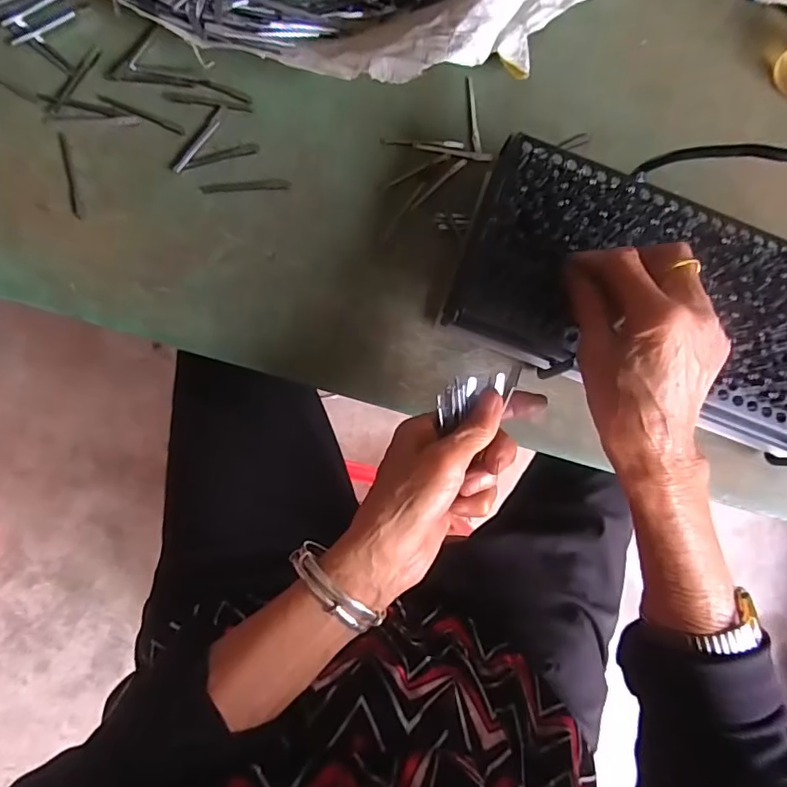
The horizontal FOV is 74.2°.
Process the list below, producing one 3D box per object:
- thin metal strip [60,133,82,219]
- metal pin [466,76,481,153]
[{"bbox_3d":[-0.251,-0.168,0.402,0.006,0.004,0.067,-12,89,-8],"label":"thin metal strip"},{"bbox_3d":[0.068,-0.238,0.444,0.007,0.004,0.068,-6,88,-8],"label":"metal pin"}]

